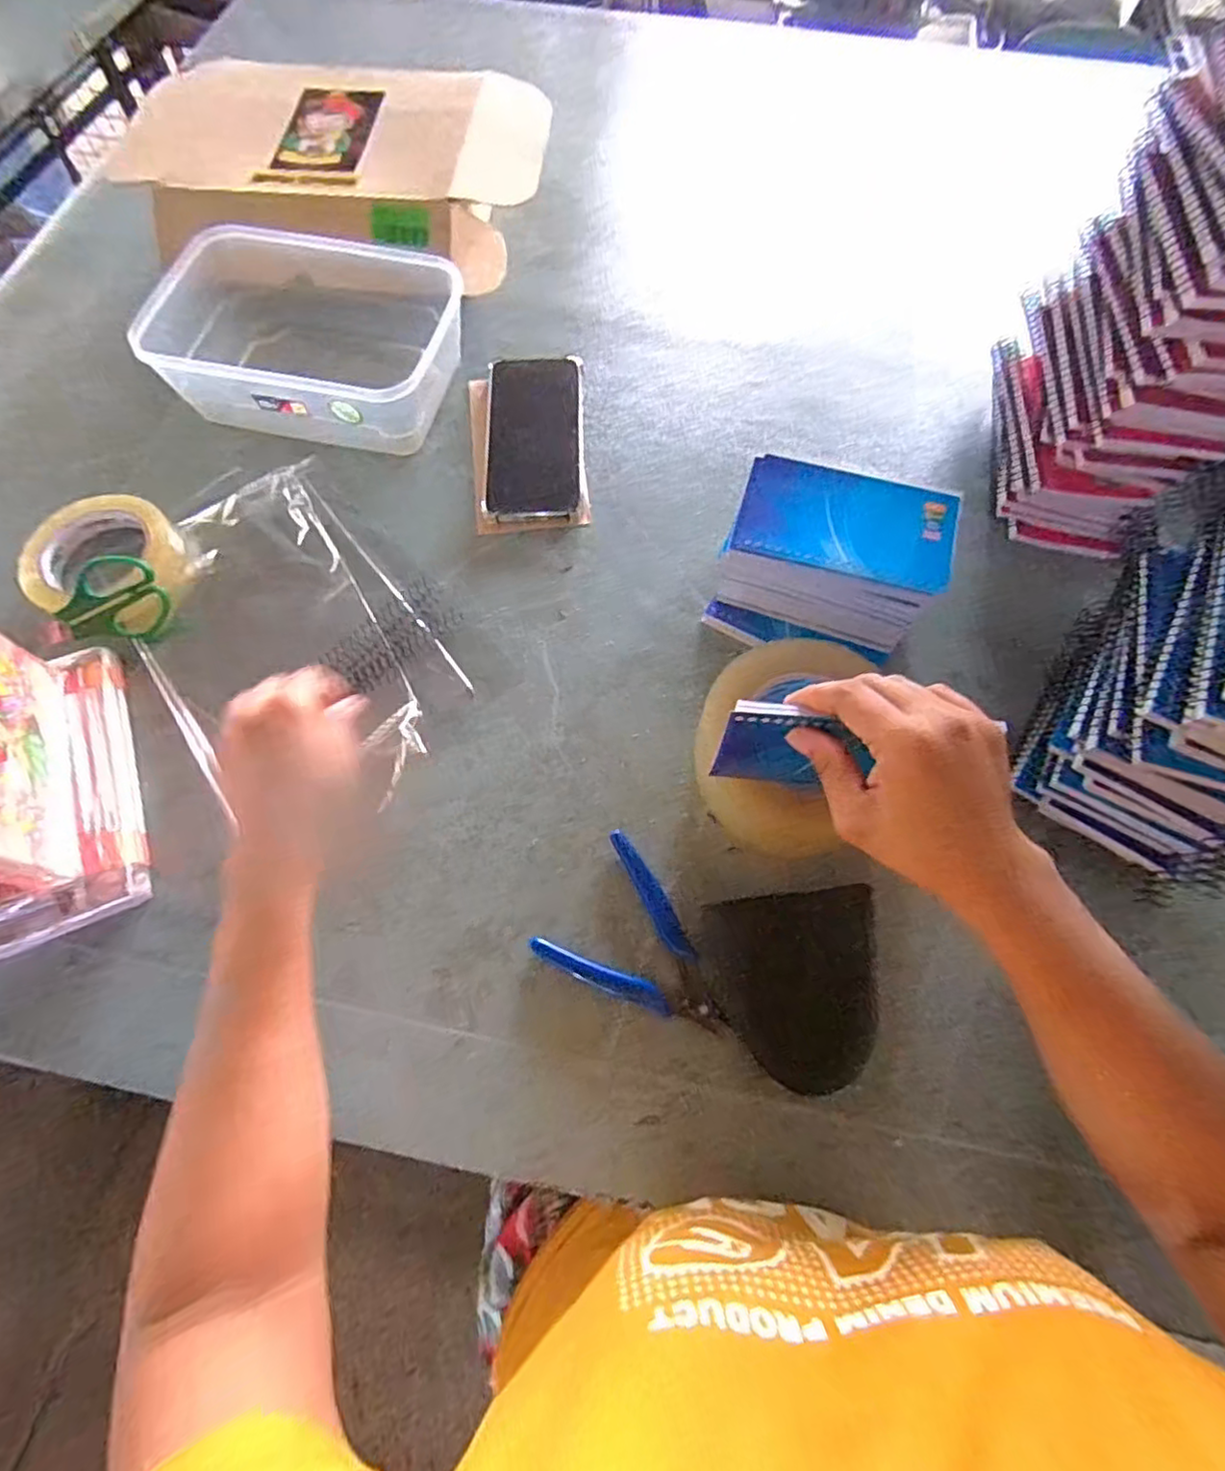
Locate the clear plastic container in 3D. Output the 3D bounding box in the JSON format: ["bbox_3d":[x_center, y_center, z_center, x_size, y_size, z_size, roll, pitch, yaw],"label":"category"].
[{"bbox_3d":[-0.239,-0.323,0.527,0.220,0.068,0.154,15,69,6],"label":"clear plastic container"}]

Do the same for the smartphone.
[{"bbox_3d":[-0.063,-0.247,0.529,0.078,0.010,0.166,-2,68,-1],"label":"smartphone"}]

